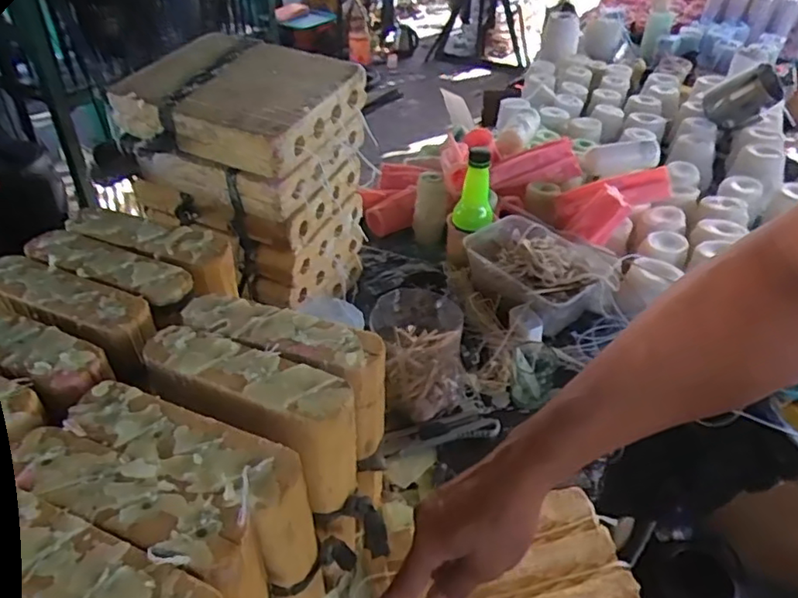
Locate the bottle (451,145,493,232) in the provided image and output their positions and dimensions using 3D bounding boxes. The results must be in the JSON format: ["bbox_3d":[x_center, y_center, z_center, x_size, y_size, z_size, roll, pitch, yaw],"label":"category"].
[{"bbox_3d":[0.105,-0.148,0.831,0.056,0.110,0.048,6,39,5],"label":"bottle"}]

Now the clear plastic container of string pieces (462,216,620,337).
[{"bbox_3d":[0.183,-0.041,0.795,0.148,0.076,0.180,-24,45,-28],"label":"clear plastic container of string pieces"}]

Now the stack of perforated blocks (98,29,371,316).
[{"bbox_3d":[-0.179,-0.150,0.722,0.226,0.242,0.198,20,42,21],"label":"stack of perforated blocks"}]

